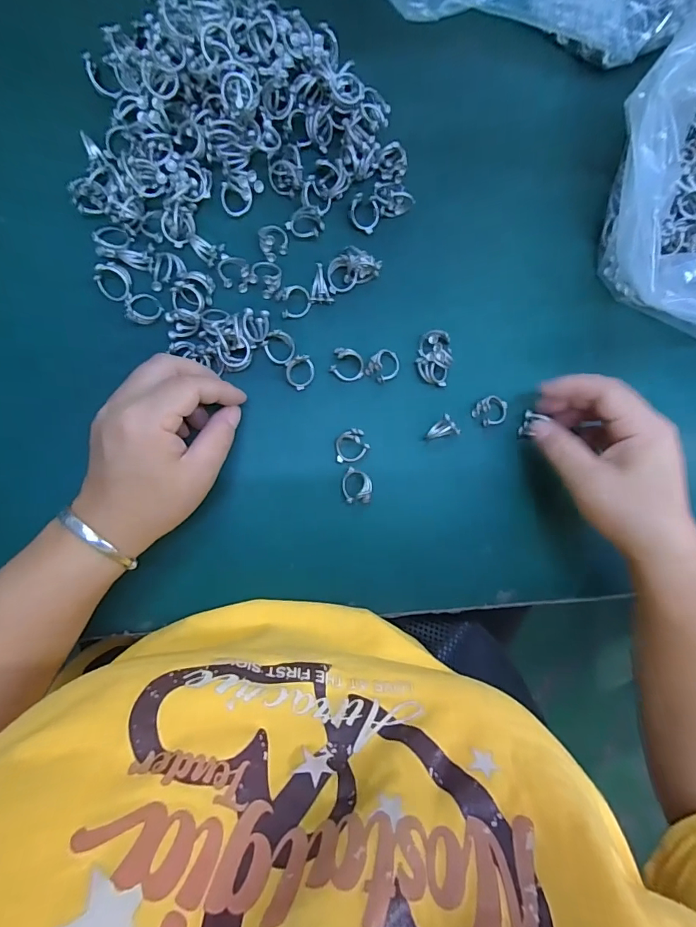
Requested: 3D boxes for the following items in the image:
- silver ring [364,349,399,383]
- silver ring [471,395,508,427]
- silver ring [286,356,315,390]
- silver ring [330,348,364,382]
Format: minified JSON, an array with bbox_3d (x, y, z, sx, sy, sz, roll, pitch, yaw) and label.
[{"bbox_3d":[0.026,-0.069,0.314,0.025,0.012,0.021,-43,95,-7],"label":"silver ring"},{"bbox_3d":[0.106,-0.039,0.324,0.022,0.009,0.023,0,89,-8],"label":"silver ring"},{"bbox_3d":[-0.032,-0.062,0.304,0.019,0.011,0.022,-4,89,-8],"label":"silver ring"},{"bbox_3d":[0.000,-0.069,0.312,0.024,0.007,0.021,19,86,-7],"label":"silver ring"}]

